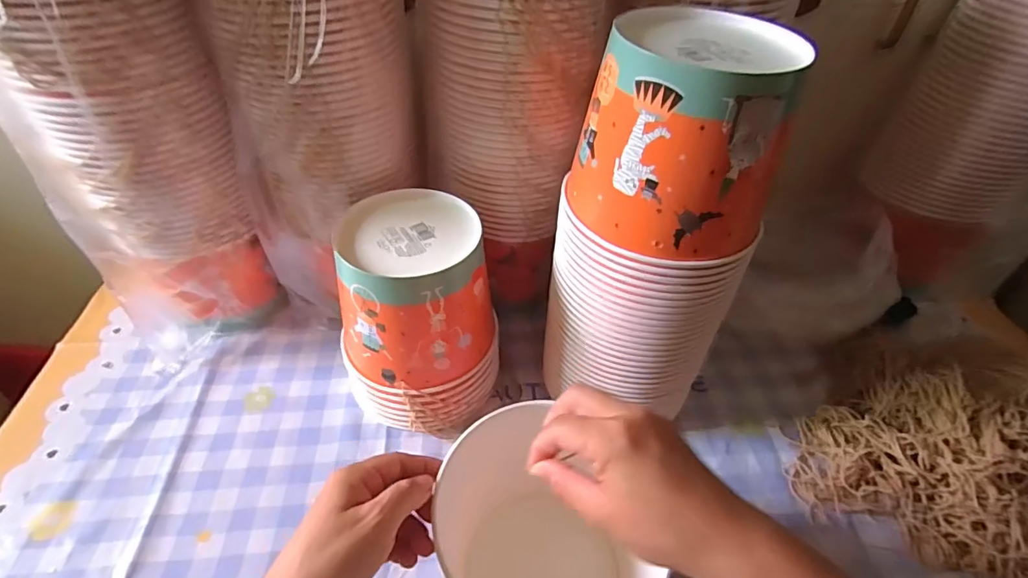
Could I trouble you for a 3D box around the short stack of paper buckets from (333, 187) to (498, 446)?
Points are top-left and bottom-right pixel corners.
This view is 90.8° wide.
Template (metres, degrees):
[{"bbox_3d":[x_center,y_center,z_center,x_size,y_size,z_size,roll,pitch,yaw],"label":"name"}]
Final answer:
[{"bbox_3d":[-0.095,0.032,0.512,0.152,0.201,0.148,-2,44,-4],"label":"short stack of paper buckets"}]

